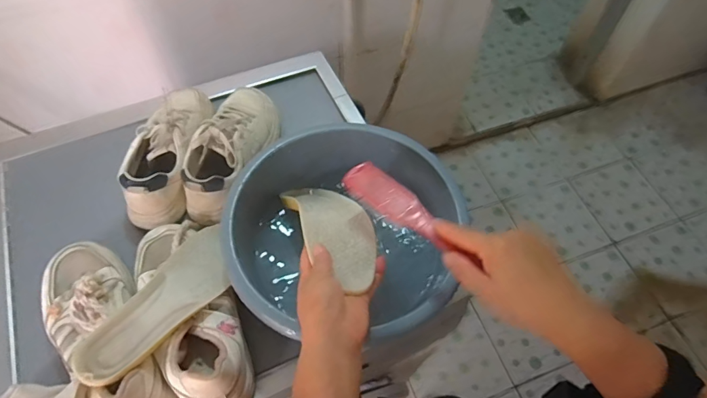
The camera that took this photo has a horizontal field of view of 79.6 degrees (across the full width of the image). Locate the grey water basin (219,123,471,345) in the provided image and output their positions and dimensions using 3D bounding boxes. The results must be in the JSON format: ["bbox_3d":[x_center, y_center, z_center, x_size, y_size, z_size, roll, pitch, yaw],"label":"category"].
[{"bbox_3d":[-0.010,0.040,0.551,0.276,0.113,0.283,0,59,-1],"label":"grey water basin"}]

